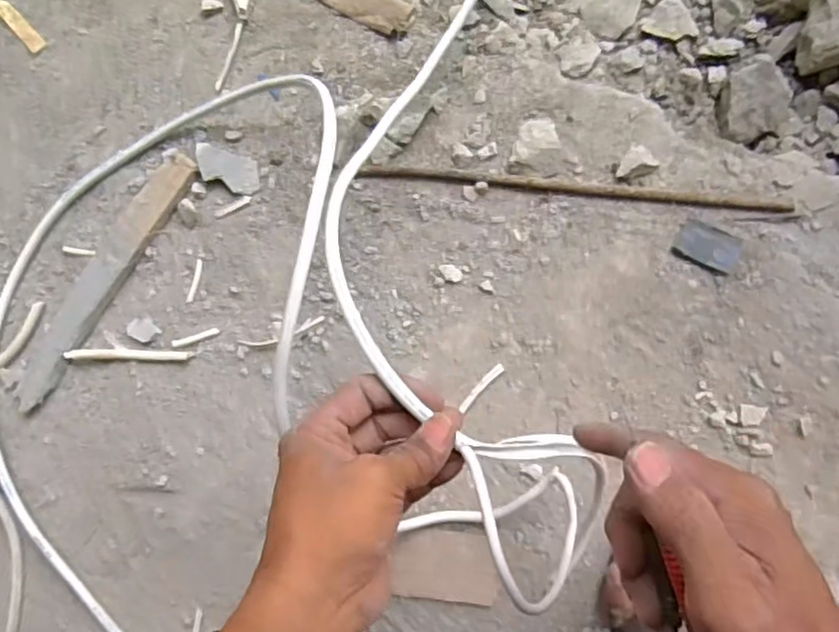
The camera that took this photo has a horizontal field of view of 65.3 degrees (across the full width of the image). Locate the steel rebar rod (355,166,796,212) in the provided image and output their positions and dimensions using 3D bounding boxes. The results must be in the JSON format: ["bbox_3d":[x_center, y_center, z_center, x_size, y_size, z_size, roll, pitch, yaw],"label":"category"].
[{"bbox_3d":[0.124,-0.106,0.543,0.351,0.008,0.010,6,88,7],"label":"steel rebar rod"}]

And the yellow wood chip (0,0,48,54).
[{"bbox_3d":[-0.367,-0.266,0.600,0.017,0.004,0.062,-43,83,3],"label":"yellow wood chip"}]

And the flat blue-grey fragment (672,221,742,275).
[{"bbox_3d":[0.235,-0.057,0.531,0.049,0.024,0.034,24,90,7],"label":"flat blue-grey fragment"}]

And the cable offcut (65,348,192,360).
[{"bbox_3d":[-0.256,0.034,0.577,0.112,0.007,0.010,0,87,7],"label":"cable offcut"}]

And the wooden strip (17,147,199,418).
[{"bbox_3d":[-0.284,-0.031,0.580,0.037,0.014,0.260,36,91,7],"label":"wooden strip"}]

